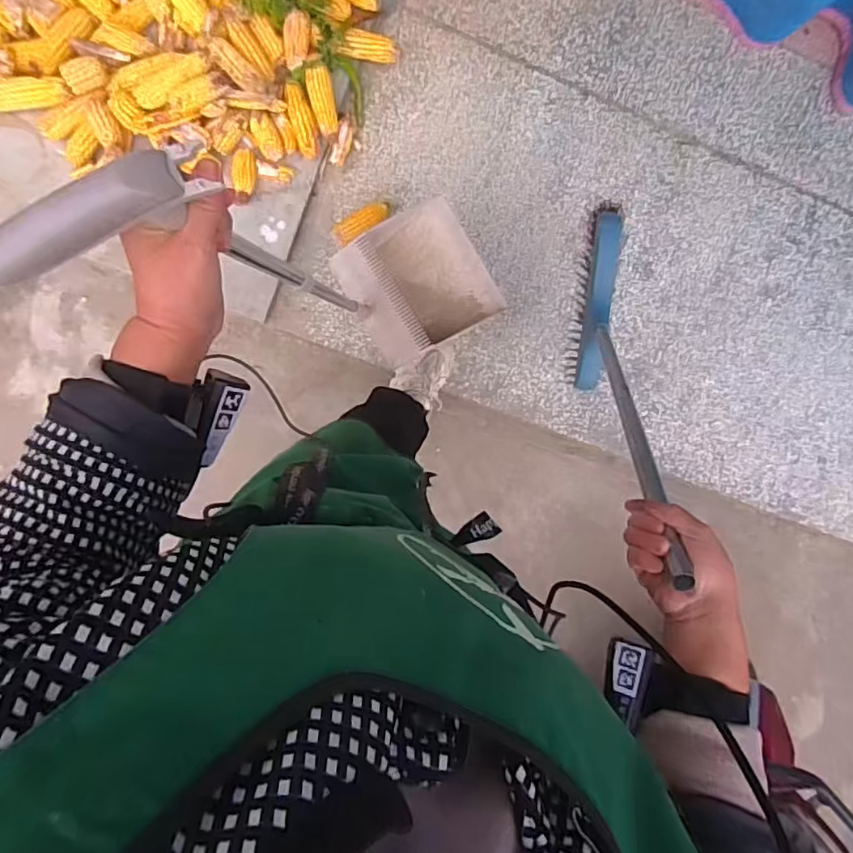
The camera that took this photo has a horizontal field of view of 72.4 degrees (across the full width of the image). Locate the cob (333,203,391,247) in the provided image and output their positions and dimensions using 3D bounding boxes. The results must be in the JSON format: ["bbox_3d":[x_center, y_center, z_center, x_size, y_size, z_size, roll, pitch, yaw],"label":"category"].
[{"bbox_3d":[-0.138,-0.441,1.259,0.133,0.039,0.051,-32,98,-2],"label":"cob"}]

